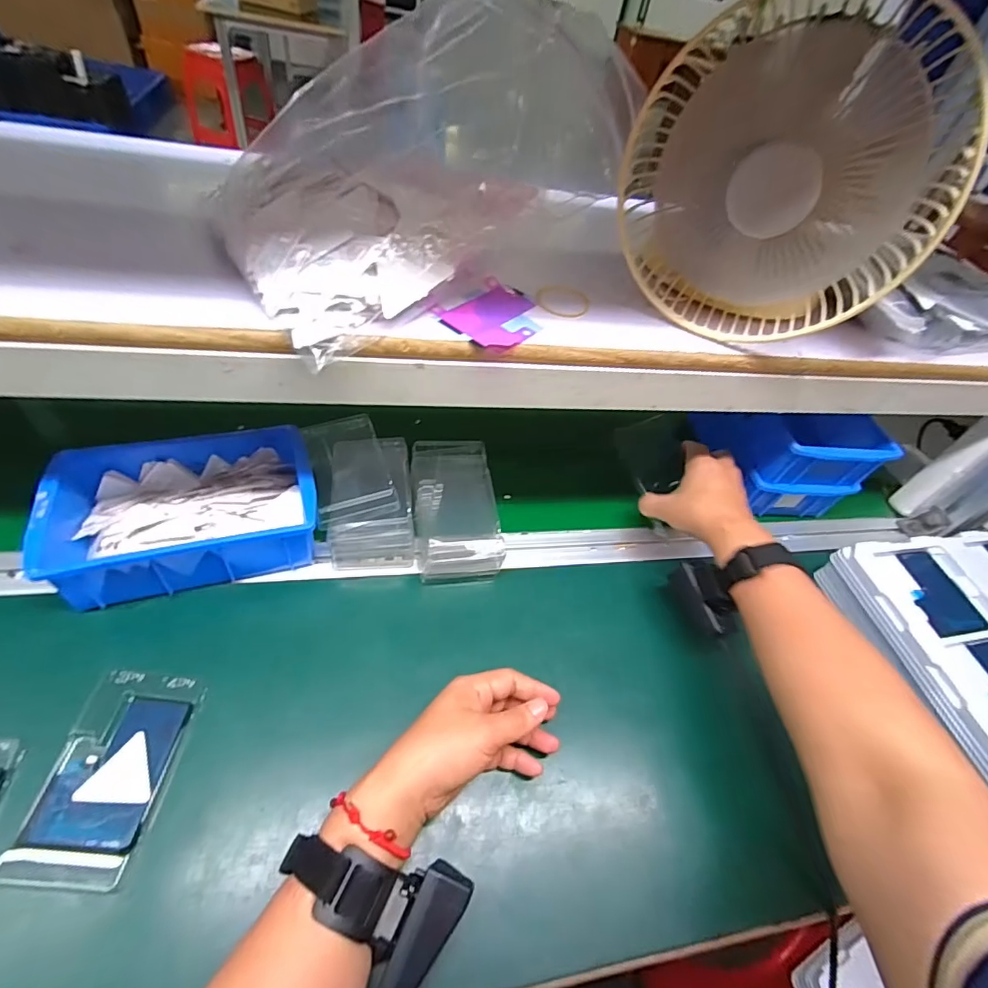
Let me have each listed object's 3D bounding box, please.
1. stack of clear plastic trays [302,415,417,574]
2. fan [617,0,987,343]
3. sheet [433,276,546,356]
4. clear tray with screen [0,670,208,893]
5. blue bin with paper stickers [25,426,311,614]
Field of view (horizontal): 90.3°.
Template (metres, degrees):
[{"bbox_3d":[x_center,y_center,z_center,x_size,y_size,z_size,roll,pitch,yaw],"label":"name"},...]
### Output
[{"bbox_3d":[-0.131,-0.002,0.489,0.094,0.074,0.142,-3,51,-15],"label":"stack of clear plastic trays"},{"bbox_3d":[0.201,-0.218,0.351,0.199,0.183,0.103,31,51,14],"label":"fan"},{"bbox_3d":[0.002,-0.130,0.361,0.062,0.005,0.081,37,52,19],"label":"sheet"},{"bbox_3d":[-0.259,0.187,0.333,0.074,0.010,0.126,11,50,-5],"label":"clear tray with screen"},{"bbox_3d":[-0.269,0.017,0.447,0.203,0.077,0.142,-11,53,-21],"label":"blue bin with paper stickers"}]

